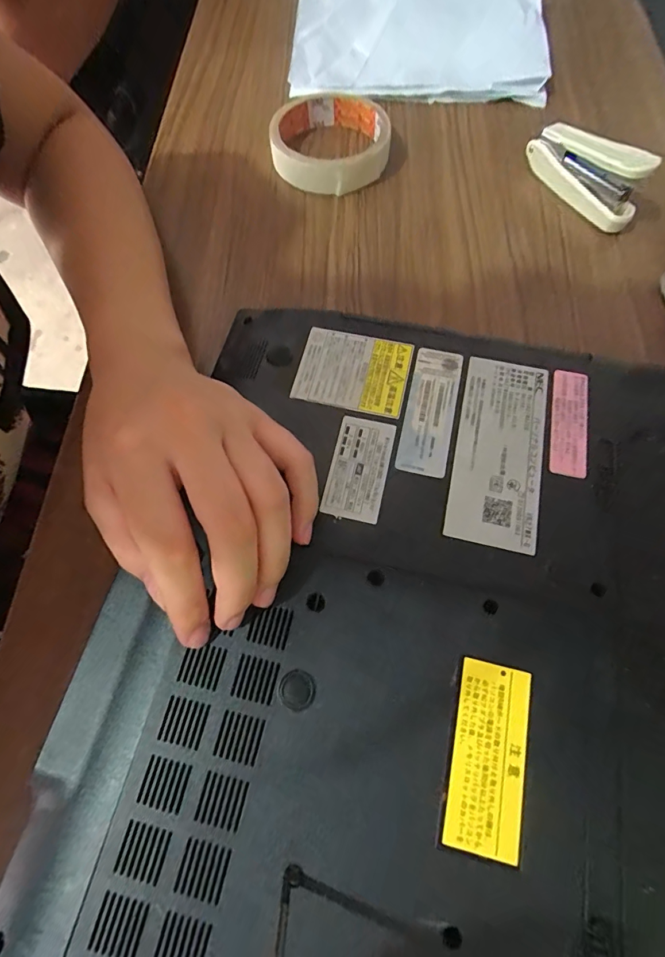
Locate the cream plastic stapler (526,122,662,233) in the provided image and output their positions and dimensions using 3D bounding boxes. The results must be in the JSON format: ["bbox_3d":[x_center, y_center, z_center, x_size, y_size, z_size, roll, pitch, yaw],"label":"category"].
[{"bbox_3d":[0.173,-0.213,0.293,0.015,0.047,0.093,-25,70,-8],"label":"cream plastic stapler"}]

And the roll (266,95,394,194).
[{"bbox_3d":[-0.001,-0.260,0.328,0.088,0.021,0.098,3,69,3],"label":"roll"}]

